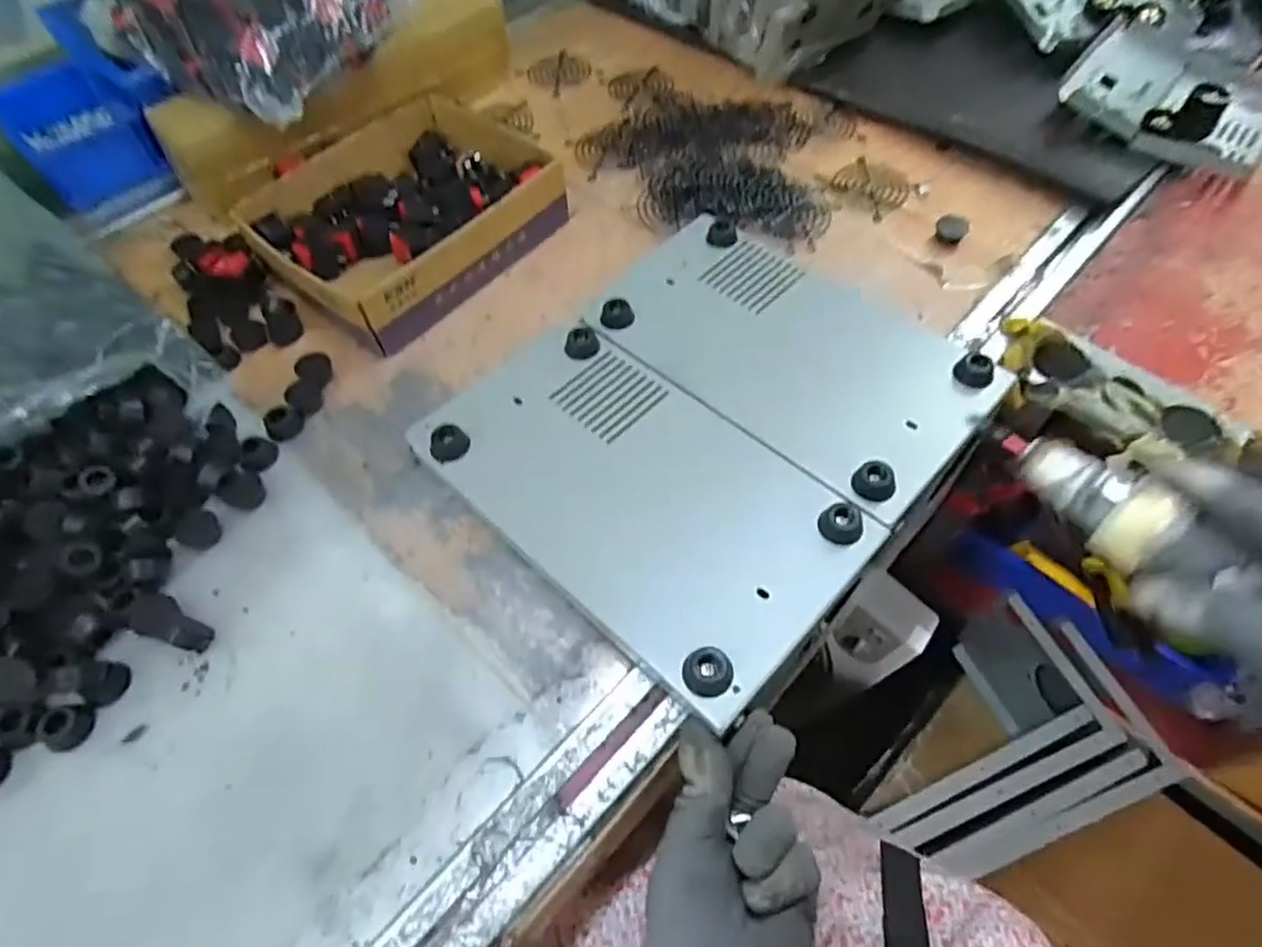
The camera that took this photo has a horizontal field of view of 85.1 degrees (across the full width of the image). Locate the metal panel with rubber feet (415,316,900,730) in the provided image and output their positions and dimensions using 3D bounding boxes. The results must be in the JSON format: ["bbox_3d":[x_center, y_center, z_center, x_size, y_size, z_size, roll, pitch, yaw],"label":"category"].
[{"bbox_3d":[0.002,0.007,0.426,0.270,0.029,0.153,39,69,21],"label":"metal panel with rubber feet"}]

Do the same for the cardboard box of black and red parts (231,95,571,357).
[{"bbox_3d":[-0.179,-0.212,0.559,0.179,0.054,0.221,34,65,21],"label":"cardboard box of black and red parts"}]

